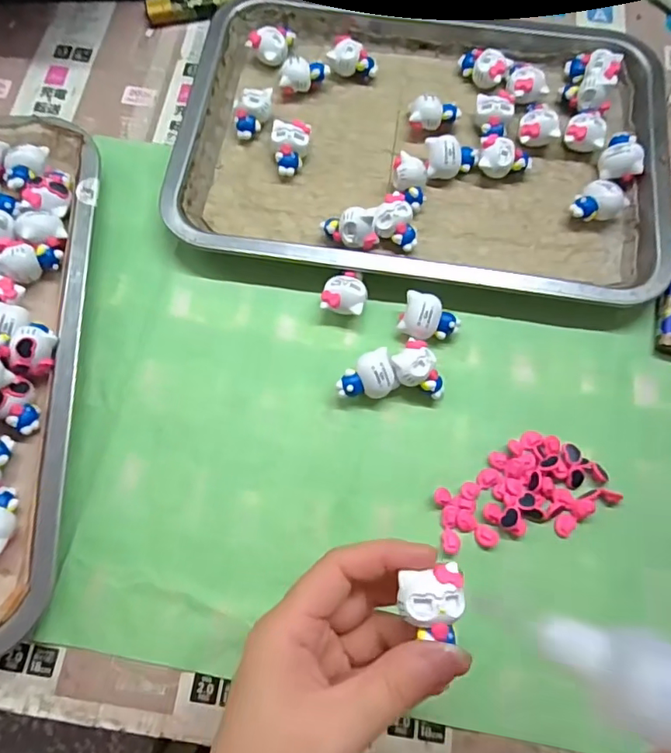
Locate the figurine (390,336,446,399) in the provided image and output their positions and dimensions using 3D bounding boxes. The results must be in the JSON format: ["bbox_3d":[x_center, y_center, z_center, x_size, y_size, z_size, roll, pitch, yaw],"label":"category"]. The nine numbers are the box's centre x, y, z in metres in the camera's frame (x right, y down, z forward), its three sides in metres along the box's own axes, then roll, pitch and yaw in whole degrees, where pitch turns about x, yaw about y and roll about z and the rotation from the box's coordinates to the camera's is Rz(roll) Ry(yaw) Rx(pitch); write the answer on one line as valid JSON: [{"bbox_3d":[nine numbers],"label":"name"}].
[{"bbox_3d":[0.045,-0.002,0.294,0.022,0.021,0.034,-18,73,-7],"label":"figurine"}]

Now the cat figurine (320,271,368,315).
[{"bbox_3d":[0.006,-0.048,0.310,0.025,0.017,0.027,9,72,2],"label":"cat figurine"}]

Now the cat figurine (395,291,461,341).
[{"bbox_3d":[0.055,-0.033,0.304,0.034,0.021,0.025,13,72,3],"label":"cat figurine"}]

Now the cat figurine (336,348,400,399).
[{"bbox_3d":[0.017,0.002,0.292,0.033,0.021,0.023,-22,74,-8],"label":"cat figurine"}]

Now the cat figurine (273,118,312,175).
[{"bbox_3d":[-0.028,-0.147,0.341,0.024,0.020,0.033,-2,72,-2],"label":"cat figurine"}]

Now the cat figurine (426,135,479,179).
[{"bbox_3d":[0.076,-0.140,0.339,0.034,0.021,0.020,2,72,0],"label":"cat figurine"}]

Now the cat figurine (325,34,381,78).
[{"bbox_3d":[0.011,-0.218,0.362,0.034,0.020,0.024,36,75,10],"label":"cat figurine"}]

